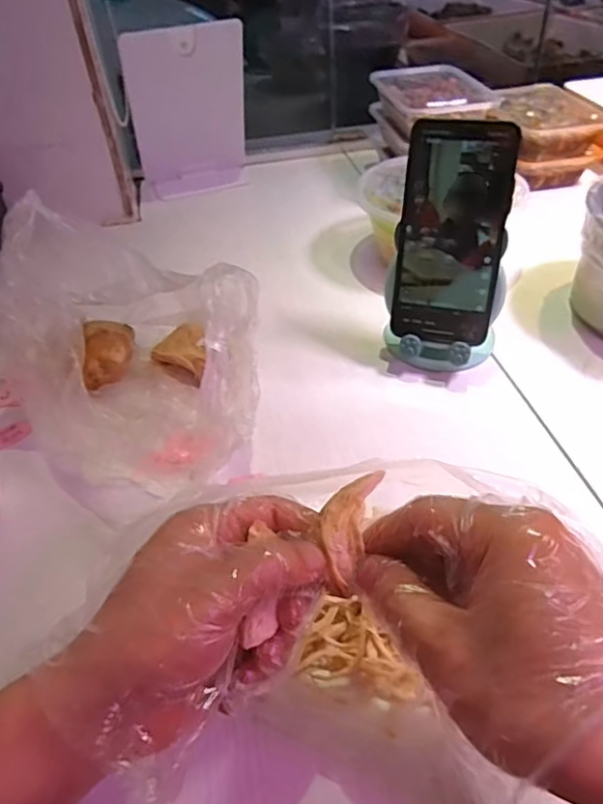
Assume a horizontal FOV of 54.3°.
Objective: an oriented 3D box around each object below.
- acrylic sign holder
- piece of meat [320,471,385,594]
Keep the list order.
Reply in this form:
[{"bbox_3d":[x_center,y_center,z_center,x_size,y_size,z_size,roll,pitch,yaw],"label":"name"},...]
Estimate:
[{"bbox_3d":[-0.145,-0.383,0.764,0.151,0.184,0.073,-13,44,-10],"label":"acrylic sign holder"},{"bbox_3d":[0.020,0.055,0.263,0.021,0.010,0.052,10,73,16],"label":"piece of meat"}]

